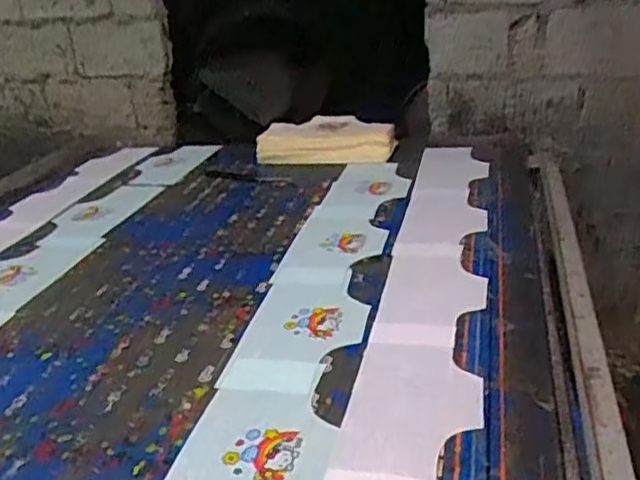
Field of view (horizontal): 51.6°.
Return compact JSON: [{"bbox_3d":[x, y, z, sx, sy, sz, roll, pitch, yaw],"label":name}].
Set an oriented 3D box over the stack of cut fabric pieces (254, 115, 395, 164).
[{"bbox_3d":[0.023,-0.242,1.655,0.340,0.086,0.138,7,27,25],"label":"stack of cut fabric pieces"}]

